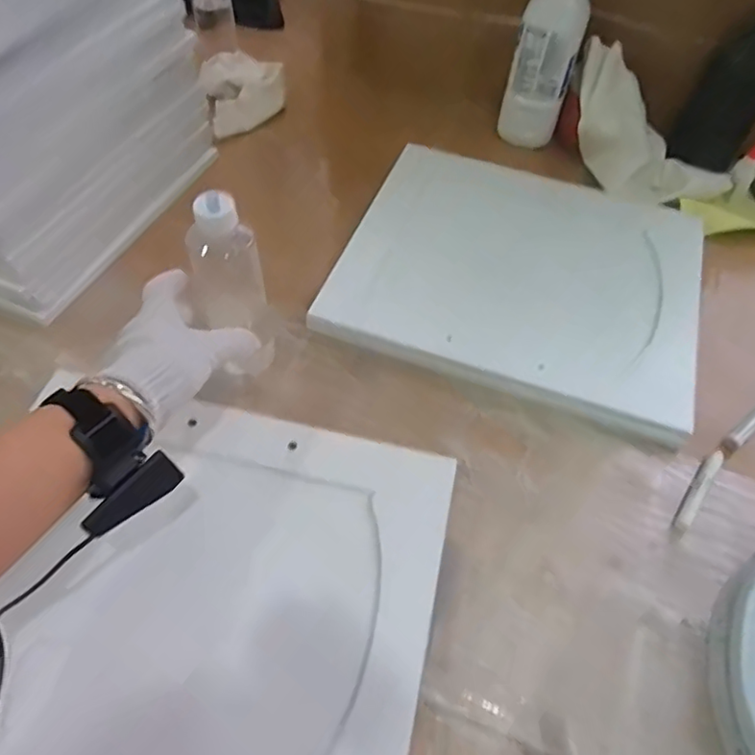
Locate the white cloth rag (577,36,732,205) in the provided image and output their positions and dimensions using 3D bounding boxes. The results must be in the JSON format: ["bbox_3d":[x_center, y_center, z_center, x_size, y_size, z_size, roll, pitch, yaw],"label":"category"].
[{"bbox_3d":[0.347,-0.322,0.775,0.122,0.123,0.230,-28,61,-21],"label":"white cloth rag"}]

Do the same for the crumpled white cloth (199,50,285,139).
[{"bbox_3d":[-0.191,-0.413,0.856,0.120,0.045,0.167,-14,57,-13],"label":"crumpled white cloth"}]

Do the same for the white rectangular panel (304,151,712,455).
[{"bbox_3d":[0.166,-0.127,0.667,0.386,0.028,0.335,18,56,9],"label":"white rectangular panel"}]

